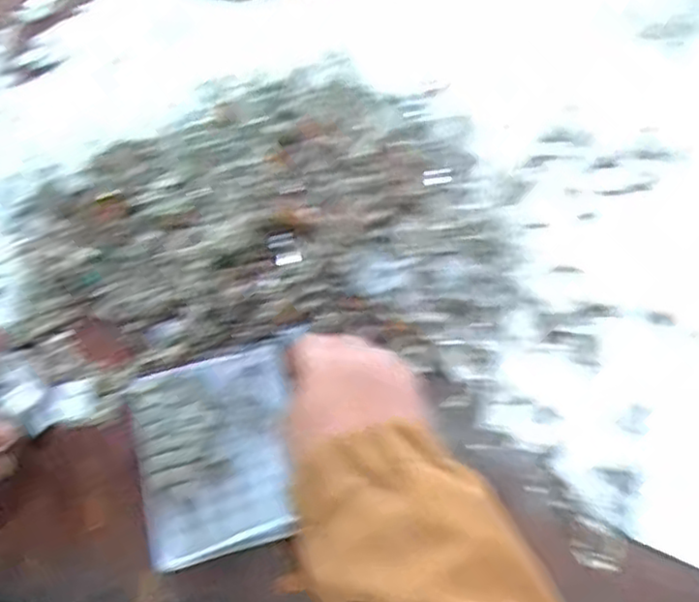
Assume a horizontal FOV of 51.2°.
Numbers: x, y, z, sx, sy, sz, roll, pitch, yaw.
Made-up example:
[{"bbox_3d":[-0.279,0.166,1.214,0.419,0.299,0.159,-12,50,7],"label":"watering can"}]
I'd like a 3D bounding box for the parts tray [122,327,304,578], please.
[{"bbox_3d":[-0.075,0.085,0.443,0.105,0.019,0.130,-14,53,-11],"label":"parts tray"}]

